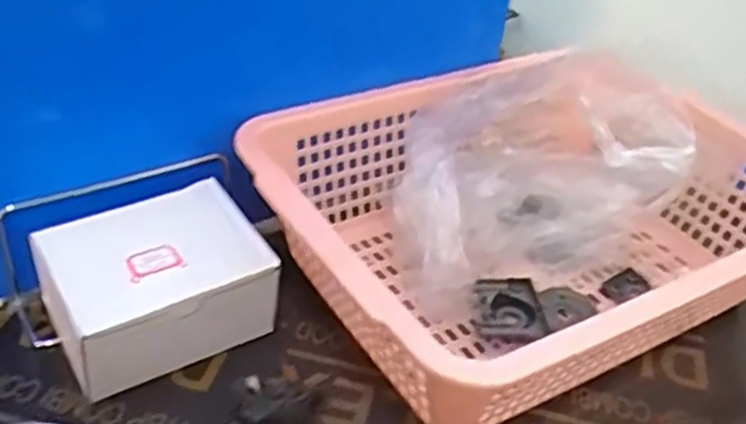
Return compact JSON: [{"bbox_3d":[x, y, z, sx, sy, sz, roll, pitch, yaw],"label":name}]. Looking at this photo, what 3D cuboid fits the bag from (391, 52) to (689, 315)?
[{"bbox_3d":[0.103,-0.030,0.547,0.225,0.122,0.133,-15,43,-26],"label":"bag"}]

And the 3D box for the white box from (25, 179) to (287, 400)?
[{"bbox_3d":[-0.133,0.044,0.482,0.123,0.065,0.092,-18,44,-28],"label":"white box"}]

